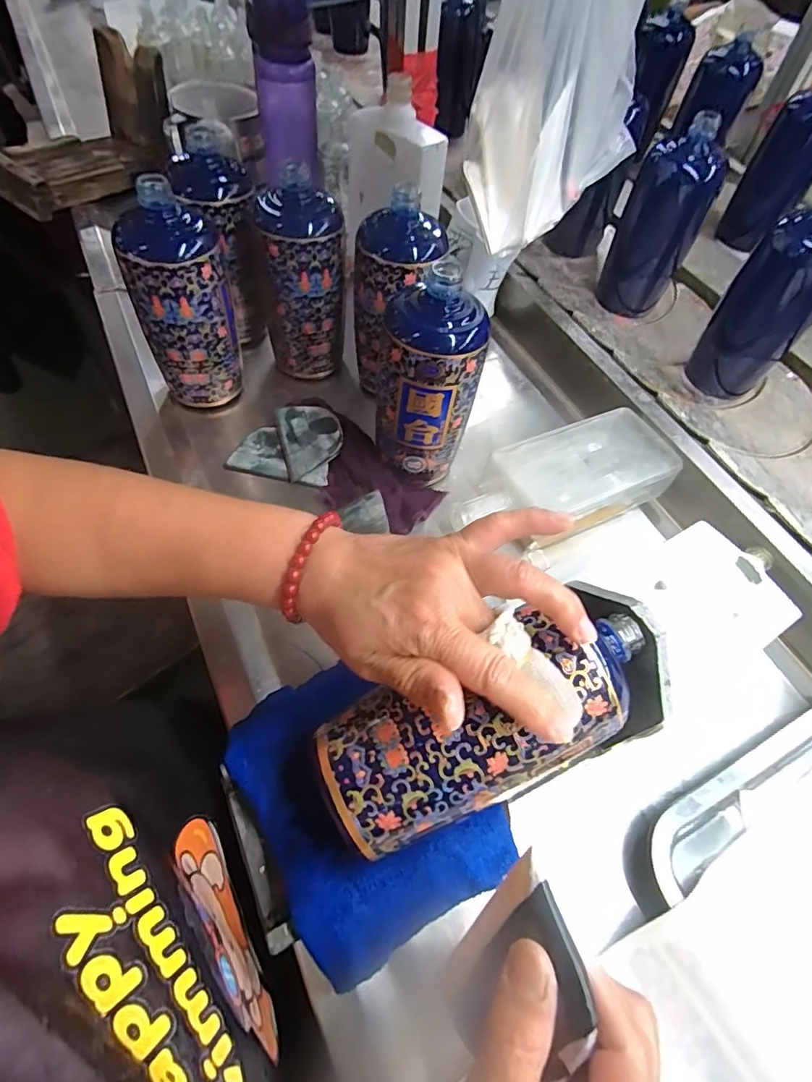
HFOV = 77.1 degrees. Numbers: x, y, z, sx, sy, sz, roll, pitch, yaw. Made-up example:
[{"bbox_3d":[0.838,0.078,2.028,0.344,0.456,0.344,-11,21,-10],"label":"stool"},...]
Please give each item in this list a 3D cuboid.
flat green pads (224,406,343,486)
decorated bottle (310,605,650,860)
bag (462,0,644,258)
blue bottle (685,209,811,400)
[{"bbox_3d":[-0.112,-0.095,0.493,0.095,0.017,0.079,10,72,6],"label":"flat green pads"},{"bbox_3d":[0.047,0.095,0.279,0.191,0.071,0.073,-23,63,-6],"label":"decorated bottle"},{"bbox_3d":[0.130,-0.398,0.364,0.109,0.318,0.149,23,60,10],"label":"bag"},{"bbox_3d":[0.361,-0.232,0.507,0.064,0.174,0.057,-3,59,-6],"label":"blue bottle"}]

